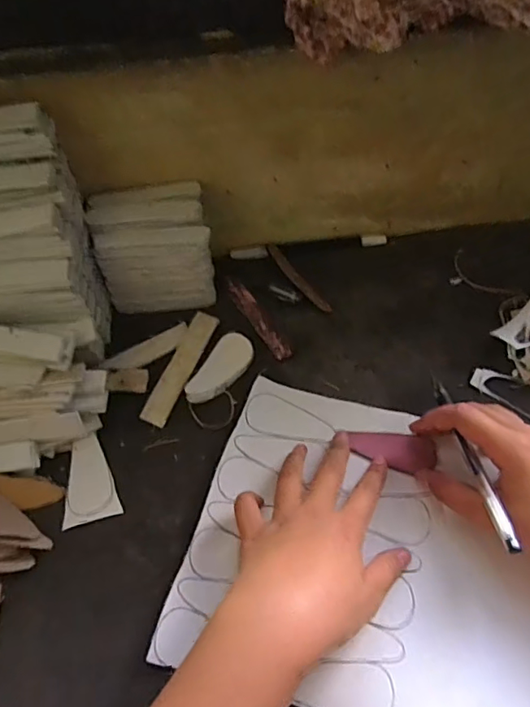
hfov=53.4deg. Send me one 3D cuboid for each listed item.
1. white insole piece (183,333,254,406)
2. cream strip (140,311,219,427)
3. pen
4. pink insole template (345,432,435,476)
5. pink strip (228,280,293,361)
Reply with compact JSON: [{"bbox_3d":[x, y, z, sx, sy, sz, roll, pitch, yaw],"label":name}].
[{"bbox_3d":[-0.036,0.013,0.430,0.032,0.006,0.070,34,66,2],"label":"white insole piece"},{"bbox_3d":[-0.072,0.011,0.442,0.024,0.006,0.106,19,61,15],"label":"cream strip"},{"bbox_3d":[0.133,0.068,0.341,0.008,0.006,0.123,-10,50,-2],"label":"pen"},{"bbox_3d":[0.094,0.071,0.391,0.063,0.005,0.030,11,61,13],"label":"pink insole template"},{"bbox_3d":[-0.007,-0.032,0.467,0.016,0.004,0.095,-27,61,-13],"label":"pink strip"}]

